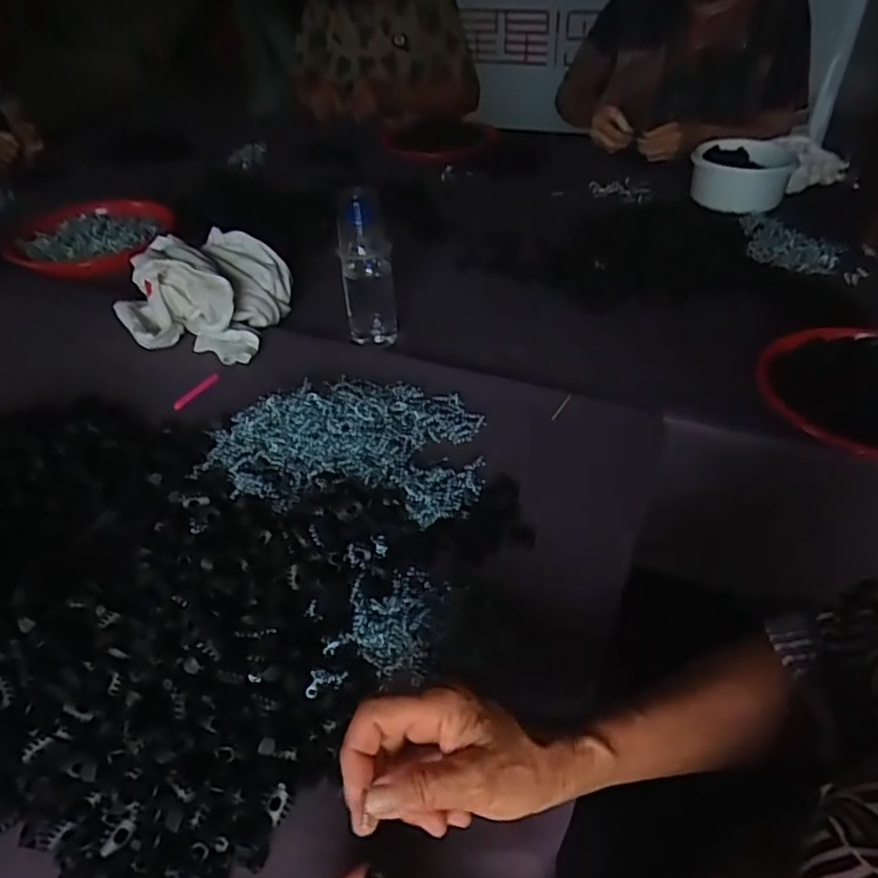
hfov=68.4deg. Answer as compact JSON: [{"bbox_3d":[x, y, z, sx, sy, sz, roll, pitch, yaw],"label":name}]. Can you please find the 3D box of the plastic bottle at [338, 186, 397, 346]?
[{"bbox_3d":[-0.086,-0.203,0.761,0.064,0.167,0.075,-10,39,-5],"label":"plastic bottle"}]

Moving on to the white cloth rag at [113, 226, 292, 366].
[{"bbox_3d":[-0.299,-0.187,0.801,0.195,0.091,0.178,5,40,14],"label":"white cloth rag"}]

